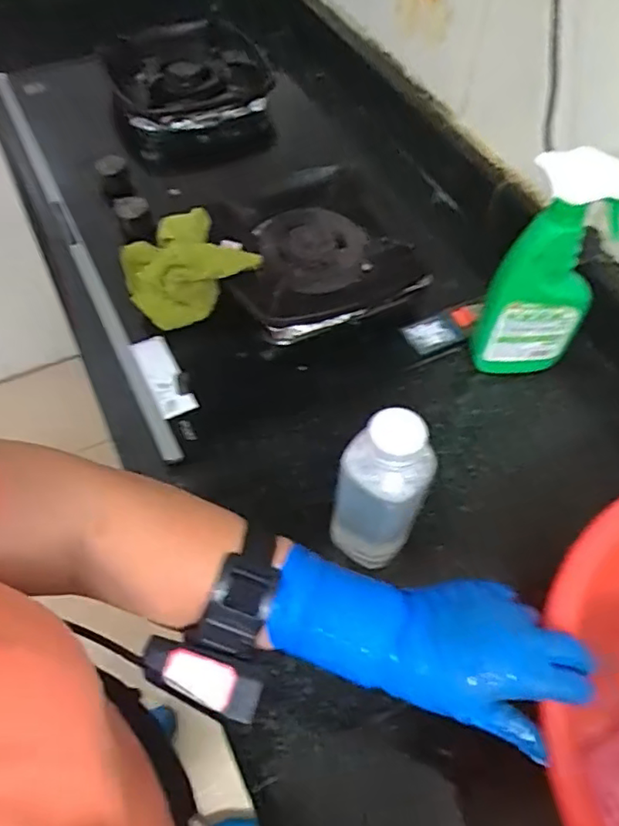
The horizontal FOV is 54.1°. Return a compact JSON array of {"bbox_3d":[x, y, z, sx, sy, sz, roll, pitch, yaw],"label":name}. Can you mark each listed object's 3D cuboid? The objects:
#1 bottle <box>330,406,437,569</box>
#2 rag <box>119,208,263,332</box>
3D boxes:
[{"bbox_3d":[0.056,0.069,0.490,0.063,0.183,0.055,20,60,11],"label":"bottle"},{"bbox_3d":[-0.145,-0.167,0.680,0.121,0.057,0.124,-36,65,-21],"label":"rag"}]

